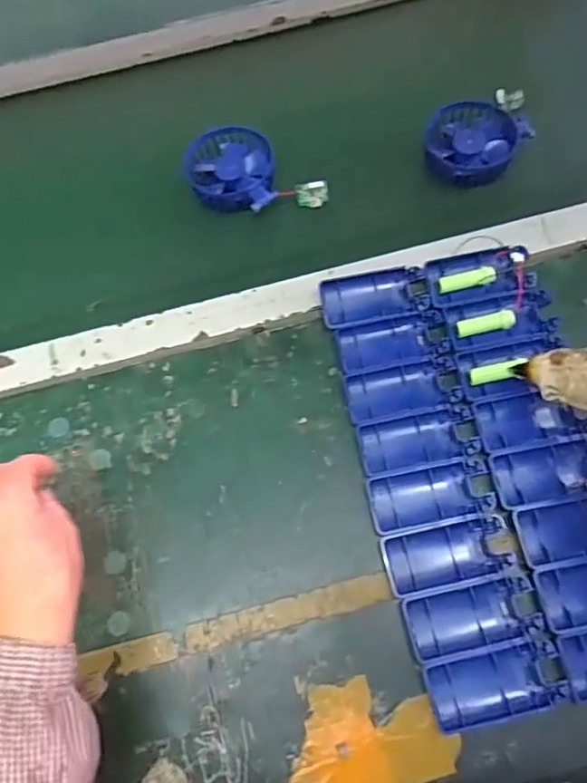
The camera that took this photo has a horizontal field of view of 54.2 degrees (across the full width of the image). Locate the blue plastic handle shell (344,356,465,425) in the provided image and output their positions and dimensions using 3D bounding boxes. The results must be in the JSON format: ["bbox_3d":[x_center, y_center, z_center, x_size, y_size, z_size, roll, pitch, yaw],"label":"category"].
[{"bbox_3d":[0.092,-0.001,0.487,0.092,0.014,0.047,-10,67,0],"label":"blue plastic handle shell"}]

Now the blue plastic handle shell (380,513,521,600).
[{"bbox_3d":[0.118,0.124,0.435,0.094,0.013,0.046,-13,67,-1],"label":"blue plastic handle shell"}]

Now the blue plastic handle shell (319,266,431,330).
[{"bbox_3d":[0.073,-0.085,0.519,0.094,0.016,0.050,-10,67,0],"label":"blue plastic handle shell"}]

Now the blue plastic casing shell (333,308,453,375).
[{"bbox_3d":[0.087,-0.043,0.502,0.093,0.014,0.043,-12,67,0],"label":"blue plastic casing shell"}]

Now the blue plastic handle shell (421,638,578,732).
[{"bbox_3d":[0.143,0.206,0.404,0.094,0.013,0.042,-14,67,-1],"label":"blue plastic handle shell"}]

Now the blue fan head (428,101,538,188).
[{"bbox_3d":[0.183,-0.250,0.571,0.096,0.030,0.085,-12,67,-1],"label":"blue fan head"}]

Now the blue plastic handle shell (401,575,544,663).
[{"bbox_3d":[0.129,0.164,0.419,0.093,0.013,0.043,-13,67,-1],"label":"blue plastic handle shell"}]

